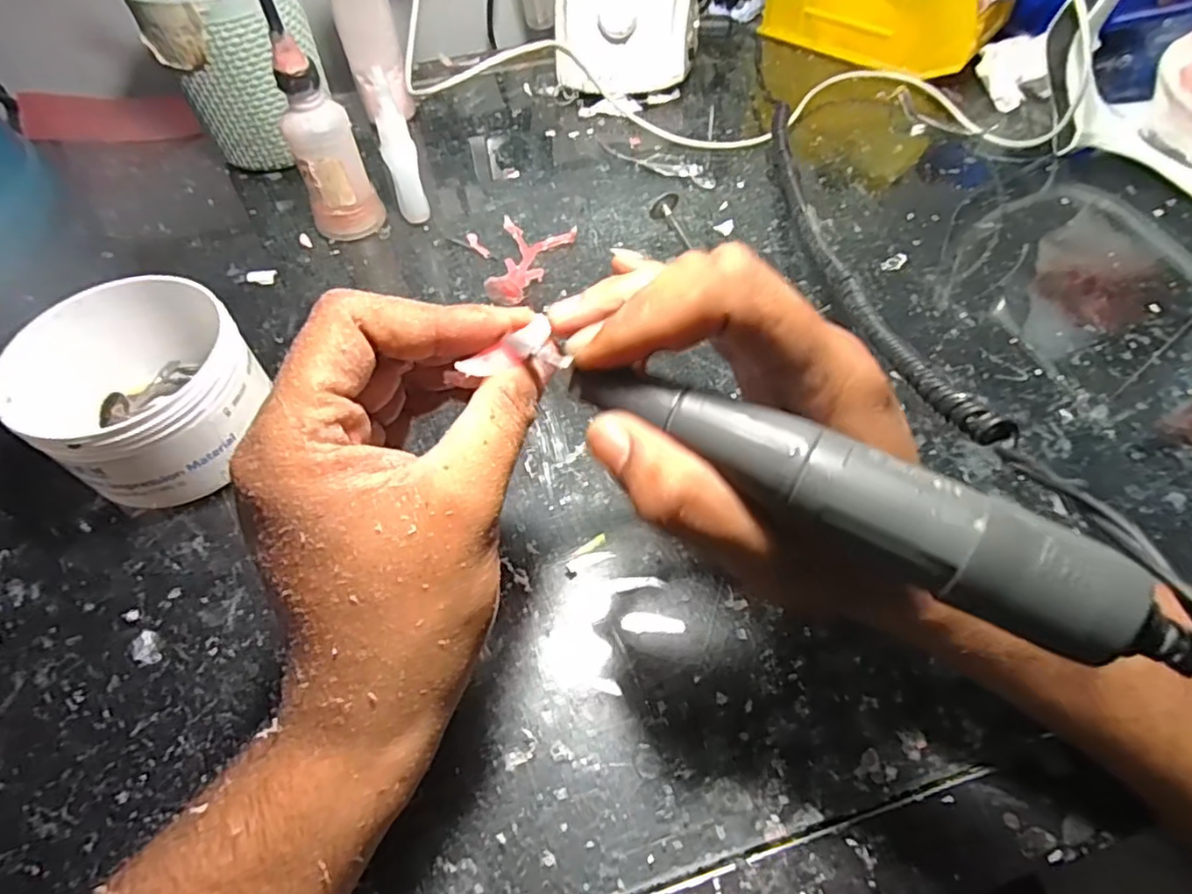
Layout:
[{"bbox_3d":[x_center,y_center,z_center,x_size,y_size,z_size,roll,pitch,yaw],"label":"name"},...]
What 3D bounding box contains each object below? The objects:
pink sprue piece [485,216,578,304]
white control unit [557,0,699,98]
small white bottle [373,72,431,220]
[{"bbox_3d":[-0.037,-0.111,0.377,0.042,0.018,0.065,4,56,4],"label":"pink sprue piece"},{"bbox_3d":[0.026,-0.335,0.494,0.106,0.081,0.125,2,56,3],"label":"white control unit"},{"bbox_3d":[-0.117,-0.174,0.380,0.019,0.084,0.018,-16,57,-9],"label":"small white bottle"}]

